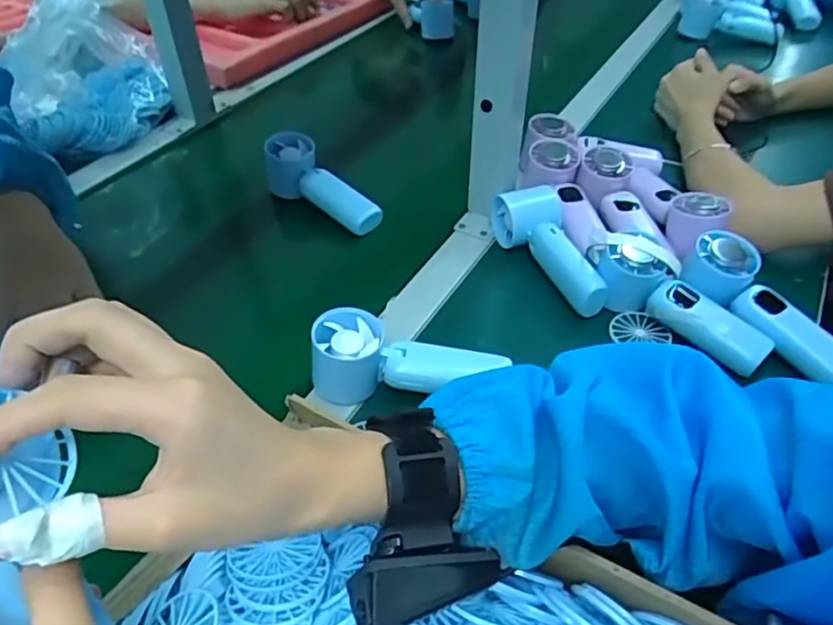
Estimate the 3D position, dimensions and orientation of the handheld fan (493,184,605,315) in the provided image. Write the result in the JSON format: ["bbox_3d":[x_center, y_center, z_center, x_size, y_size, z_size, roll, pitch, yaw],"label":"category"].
[{"bbox_3d":[0.120,-0.061,0.583,0.060,0.048,0.147,-8,46,-5],"label":"handheld fan"}]

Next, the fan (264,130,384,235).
[{"bbox_3d":[-0.106,-0.134,0.677,0.157,0.047,0.051,40,58,18],"label":"fan"}]

